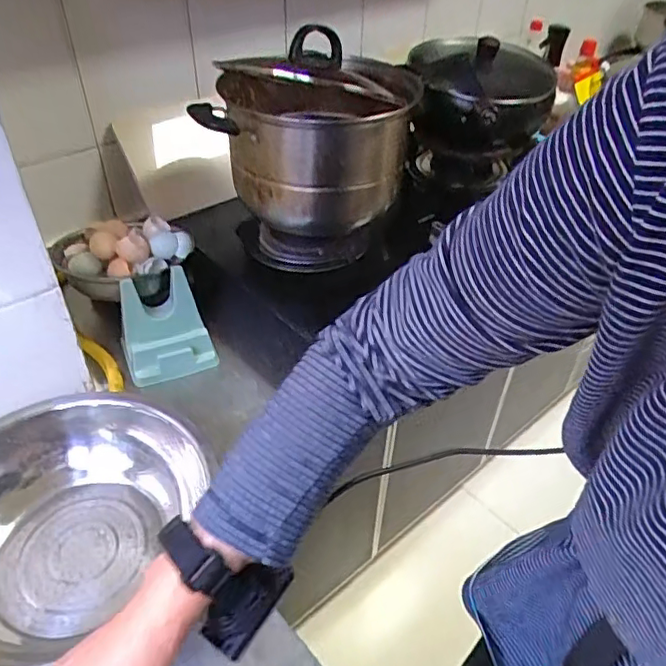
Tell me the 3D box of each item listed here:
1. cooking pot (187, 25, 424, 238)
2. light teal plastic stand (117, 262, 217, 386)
[{"bbox_3d":[-0.018,-0.285,0.811,0.236,0.229,0.259,9,41,8],"label":"cooking pot"},{"bbox_3d":[-0.234,-0.005,0.813,0.117,0.114,0.103,-17,44,-21],"label":"light teal plastic stand"}]

